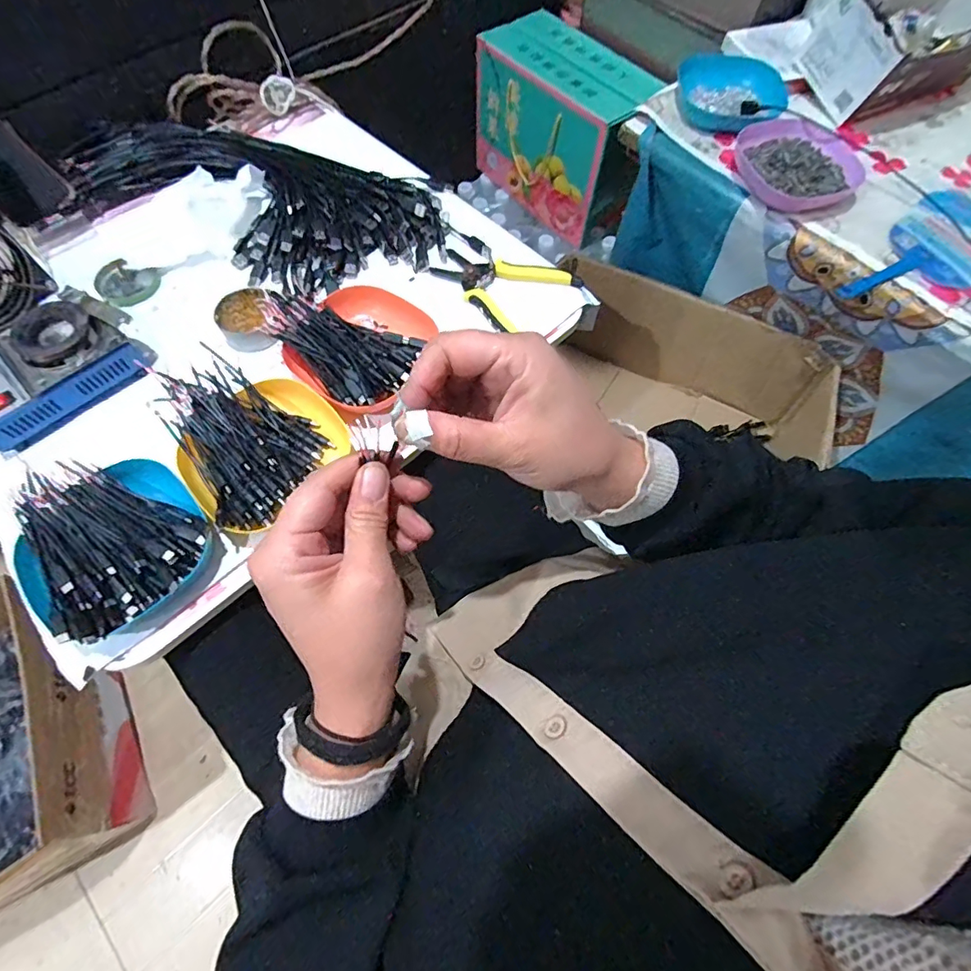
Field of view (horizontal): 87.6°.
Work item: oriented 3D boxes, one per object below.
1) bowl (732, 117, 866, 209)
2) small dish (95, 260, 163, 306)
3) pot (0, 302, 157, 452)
[{"bbox_3d":[0.377,-0.397,0.626,0.151,0.034,0.131,41,71,15],"label":"bowl"},{"bbox_3d":[-0.407,-0.233,0.577,0.059,0.015,0.062,1,66,-1],"label":"small dish"},{"bbox_3d":[-0.422,-0.115,0.489,0.156,0.056,0.090,-40,73,-17],"label":"pot"}]

